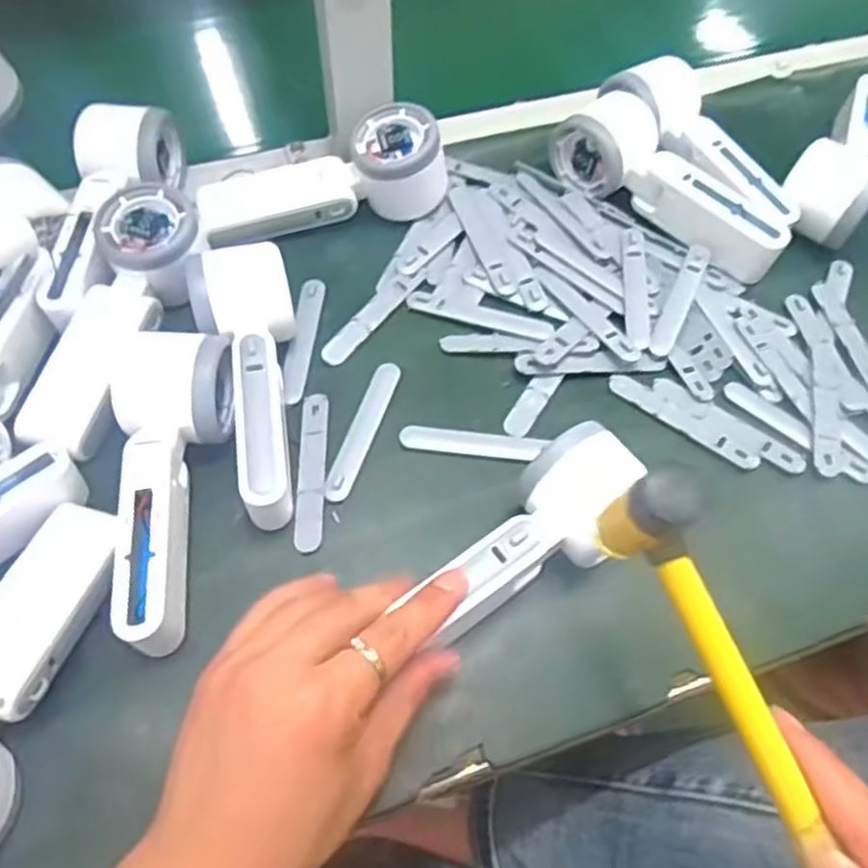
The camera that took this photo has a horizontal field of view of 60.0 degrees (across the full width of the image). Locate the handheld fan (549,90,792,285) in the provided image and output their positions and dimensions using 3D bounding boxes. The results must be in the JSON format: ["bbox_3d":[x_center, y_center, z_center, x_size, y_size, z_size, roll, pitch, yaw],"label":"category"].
[{"bbox_3d":[0.160,-0.170,0.507,0.169,0.048,0.055,37,64,19],"label":"handheld fan"}]

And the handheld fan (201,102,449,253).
[{"bbox_3d":[-0.074,-0.171,0.498,0.162,0.059,0.053,-14,60,-11],"label":"handheld fan"}]

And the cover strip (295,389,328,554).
[{"bbox_3d":[-0.067,0.019,0.419,0.015,0.006,0.094,0,59,-3],"label":"cover strip"}]

